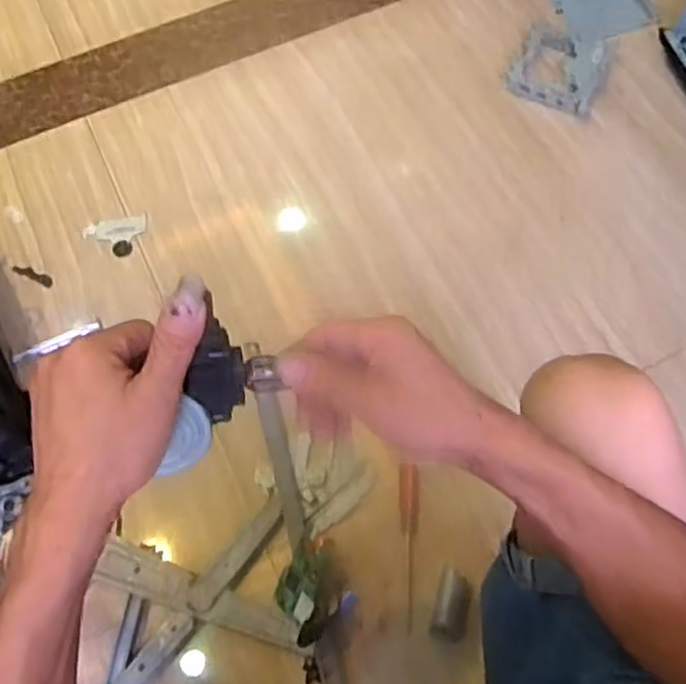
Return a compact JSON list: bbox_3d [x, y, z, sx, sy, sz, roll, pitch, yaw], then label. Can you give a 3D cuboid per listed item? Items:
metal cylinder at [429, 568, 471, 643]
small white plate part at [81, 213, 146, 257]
[{"bbox_3d":[0.123,0.297,0.822,0.039,0.034,0.072,13,67,9],"label":"metal cylinder"},{"bbox_3d":[-0.347,-0.160,1.117,0.098,0.006,0.067,-15,65,-3],"label":"small white plate part"}]

